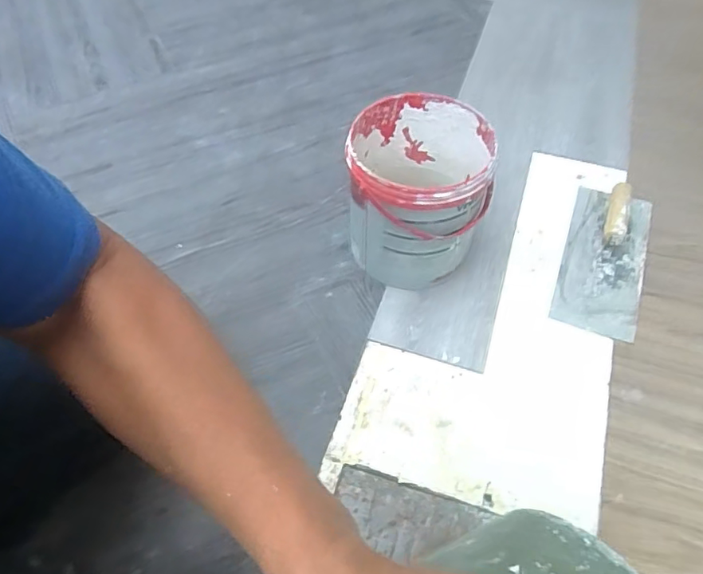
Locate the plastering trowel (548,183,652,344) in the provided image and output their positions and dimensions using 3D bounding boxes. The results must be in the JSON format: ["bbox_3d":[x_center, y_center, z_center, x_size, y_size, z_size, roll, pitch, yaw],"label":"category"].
[{"bbox_3d":[0.363,-0.061,0.745,0.104,0.066,0.255,18,58,14],"label":"plastering trowel"}]

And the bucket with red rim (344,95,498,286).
[{"bbox_3d":[0.088,-0.120,0.718,0.171,0.197,0.172,-1,55,1],"label":"bucket with red rim"}]

